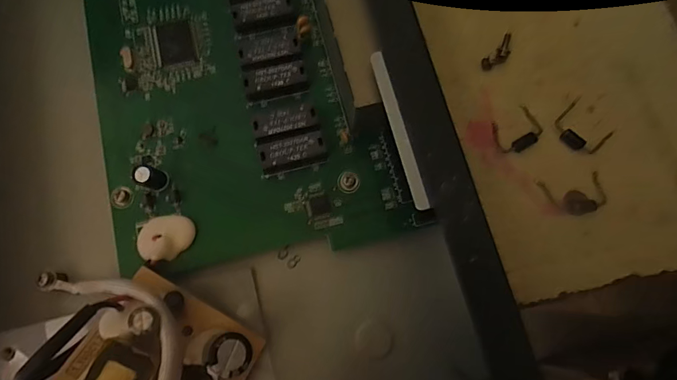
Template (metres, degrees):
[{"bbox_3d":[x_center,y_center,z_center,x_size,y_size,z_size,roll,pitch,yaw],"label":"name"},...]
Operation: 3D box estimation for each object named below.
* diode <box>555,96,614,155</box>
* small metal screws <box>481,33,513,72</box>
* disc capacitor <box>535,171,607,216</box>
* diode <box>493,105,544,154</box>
[{"bbox_3d":[0.100,-0.025,0.170,0.019,0.004,0.021,-41,81,-9],"label":"diode"},{"bbox_3d":[0.070,-0.059,0.179,0.007,0.004,0.019,41,80,8],"label":"small metal screws"},{"bbox_3d":[0.094,0.002,0.164,0.024,0.004,0.016,-9,81,-2],"label":"disc capacitor"},{"bbox_3d":[0.074,-0.025,0.170,0.020,0.006,0.016,-30,79,-8],"label":"diode"}]

